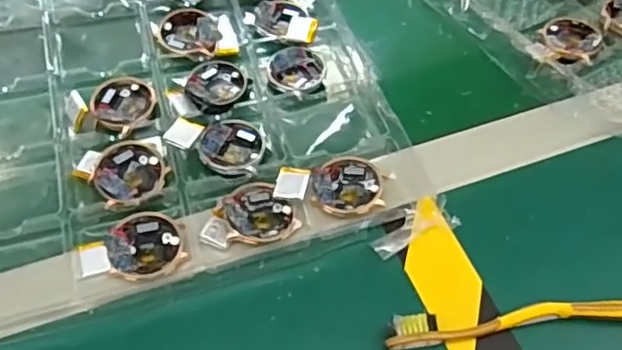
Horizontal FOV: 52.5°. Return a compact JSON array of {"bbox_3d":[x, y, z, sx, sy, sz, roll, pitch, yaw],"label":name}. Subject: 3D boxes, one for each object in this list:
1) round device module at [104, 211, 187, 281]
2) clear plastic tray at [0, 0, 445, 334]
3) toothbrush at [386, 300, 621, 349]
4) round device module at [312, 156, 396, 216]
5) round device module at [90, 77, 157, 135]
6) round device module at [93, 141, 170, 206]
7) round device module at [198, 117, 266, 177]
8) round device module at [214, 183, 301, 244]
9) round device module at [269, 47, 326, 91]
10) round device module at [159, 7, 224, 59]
[{"bbox_3d":[-0.098,0.041,0.377,0.044,0.011,0.043,0,56,0],"label":"round device module"},{"bbox_3d":[-0.176,-0.056,0.434,0.440,0.032,0.325,-12,57,-9],"label":"clear plastic tray"},{"bbox_3d":[0.132,0.082,0.357,0.179,0.013,0.016,-4,56,-3],"label":"toothbrush"},{"bbox_3d":[0.026,0.006,0.403,0.046,0.007,0.044,0,56,0],"label":"round device module"},{"bbox_3d":[-0.133,-0.052,0.447,0.040,0.012,0.046,26,60,16],"label":"round device module"},{"bbox_3d":[-0.117,-0.002,0.409,0.045,0.009,0.044,0,56,0],"label":"round device module"},{"bbox_3d":[-0.053,-0.020,0.426,0.042,0.006,0.049,16,57,10],"label":"round device module"},{"bbox_3d":[-0.033,0.022,0.390,0.044,0.014,0.043,0,56,0],"label":"round device module"},{"bbox_3d":[-0.010,-0.079,0.472,0.040,0.006,0.038,0,56,0],"label":"round device module"},{"bbox_3d":[-0.093,-0.110,0.486,0.050,0.005,0.043,39,64,23],"label":"round device module"}]

